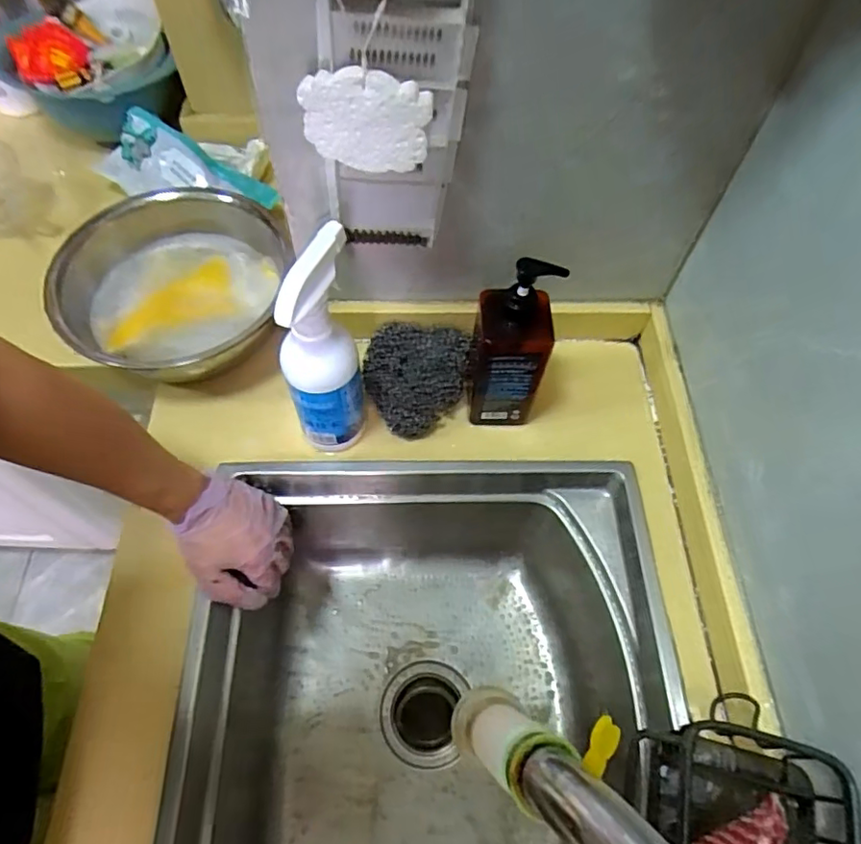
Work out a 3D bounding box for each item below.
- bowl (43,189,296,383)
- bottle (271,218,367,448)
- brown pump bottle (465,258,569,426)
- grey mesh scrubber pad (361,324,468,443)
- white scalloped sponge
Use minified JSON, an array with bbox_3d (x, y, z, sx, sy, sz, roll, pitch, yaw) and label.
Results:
[{"bbox_3d":[-0.276,-0.140,0.632,0.215,0.090,0.226,1,61,-2],"label":"bowl"},{"bbox_3d":[-0.096,-0.061,0.521,0.065,0.220,0.086,-1,61,-3],"label":"bottle"},{"bbox_3d":[0.073,-0.073,0.551,0.070,0.201,0.070,7,61,2],"label":"brown pump bottle"},{"bbox_3d":[-0.017,-0.046,0.628,0.109,0.038,0.127,8,61,2],"label":"grey mesh scrubber pad"},{"bbox_3d":[-0.045,-0.211,0.409,0.090,0.068,0.014,10,61,4],"label":"white scalloped sponge"}]

